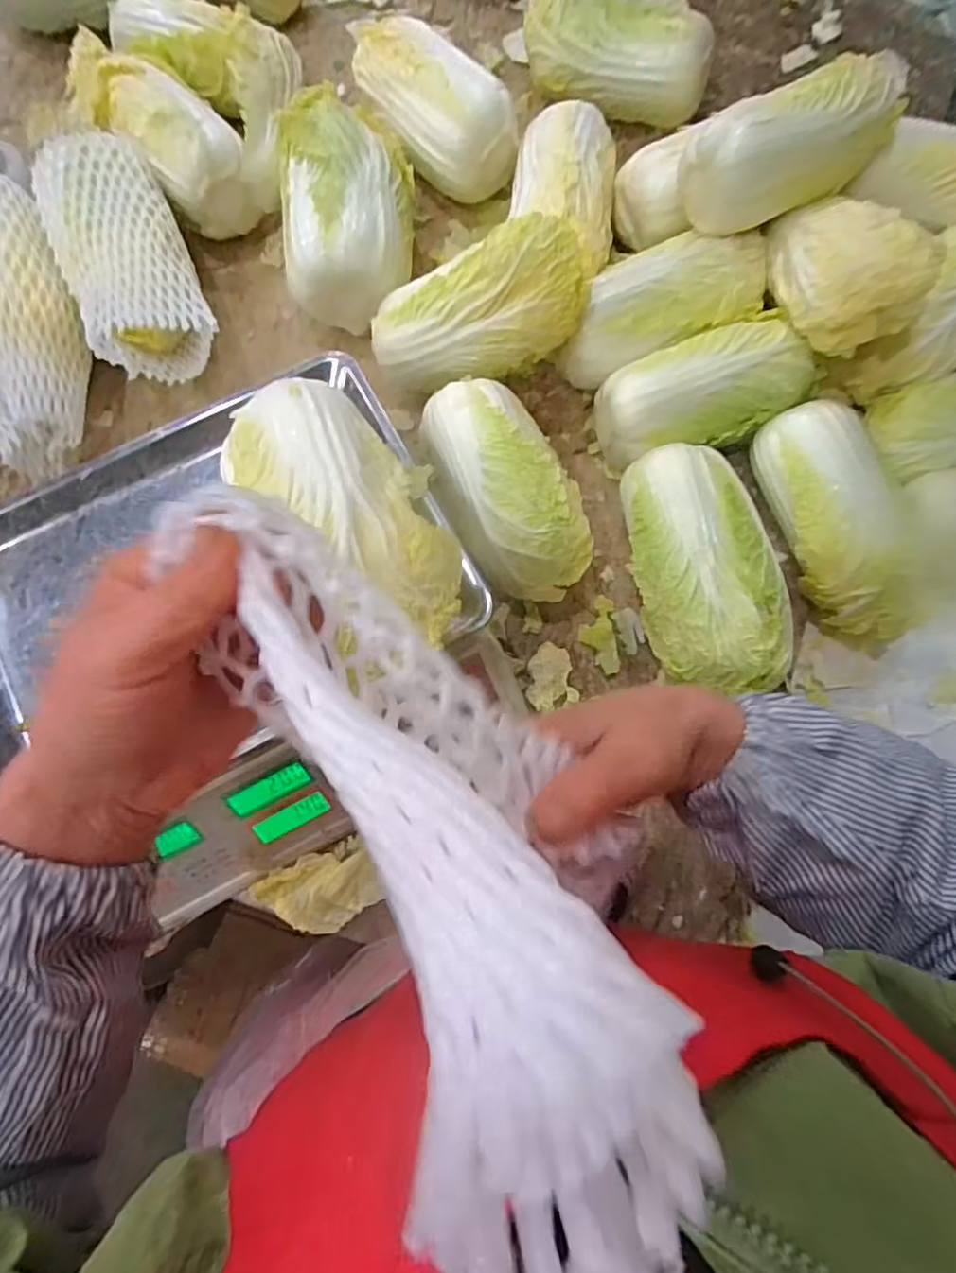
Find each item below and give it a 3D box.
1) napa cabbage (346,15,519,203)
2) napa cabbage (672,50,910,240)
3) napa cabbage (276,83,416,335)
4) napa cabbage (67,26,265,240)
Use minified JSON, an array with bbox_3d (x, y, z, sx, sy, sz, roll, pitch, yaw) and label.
[{"bbox_3d":[-0.049,-0.504,0.613,0.081,0.095,0.191,-42,80,-10],"label":"napa cabbage"},{"bbox_3d":[0.256,-0.401,0.515,0.190,0.066,0.074,-28,78,-8],"label":"napa cabbage"},{"bbox_3d":[-0.115,-0.387,0.578,0.116,0.108,0.206,-7,76,-3],"label":"napa cabbage"},{"bbox_3d":[-0.302,-0.469,0.603,0.083,0.097,0.215,-43,80,-10],"label":"napa cabbage"}]

